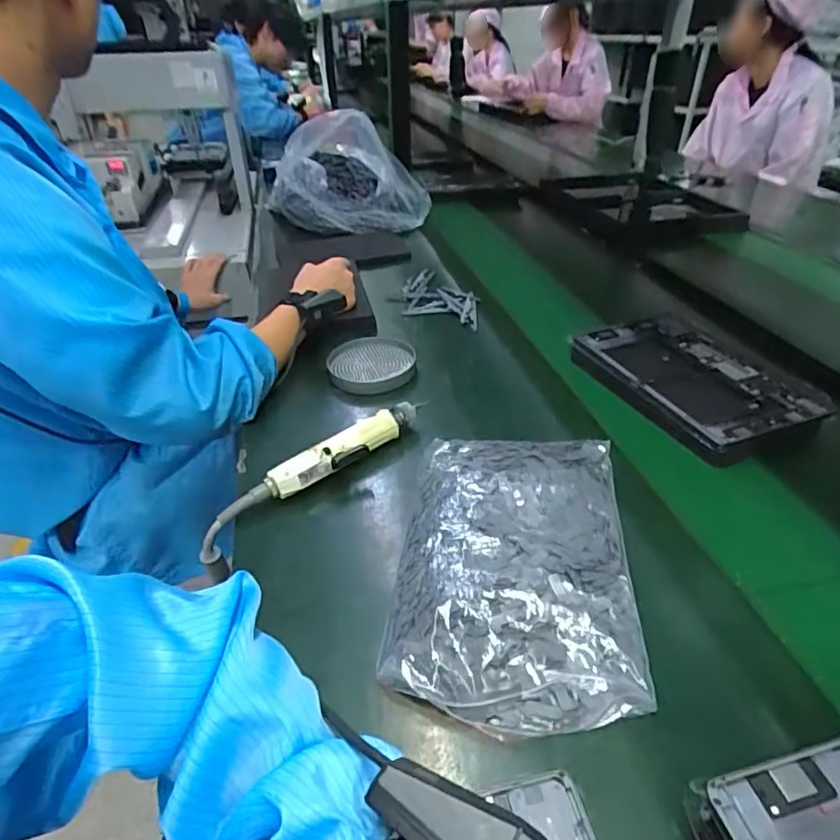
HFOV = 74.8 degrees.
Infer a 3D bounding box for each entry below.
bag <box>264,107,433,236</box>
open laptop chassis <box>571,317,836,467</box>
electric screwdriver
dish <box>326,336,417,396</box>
[{"bbox_3d":[-0.160,-0.525,1.192,0.270,0.230,0.277,-18,40,-21],"label":"bag"},{"bbox_3d":[0.319,-0.051,0.660,0.186,0.017,0.254,-16,39,-19],"label":"open laptop chassis"},{"bbox_3d":[-0.070,0.031,0.572,0.189,0.035,0.048,-30,45,-33],"label":"electric screwdriver"},{"bbox_3d":[-0.063,-0.073,0.723,0.110,0.023,0.124,-8,37,-9],"label":"dish"}]

